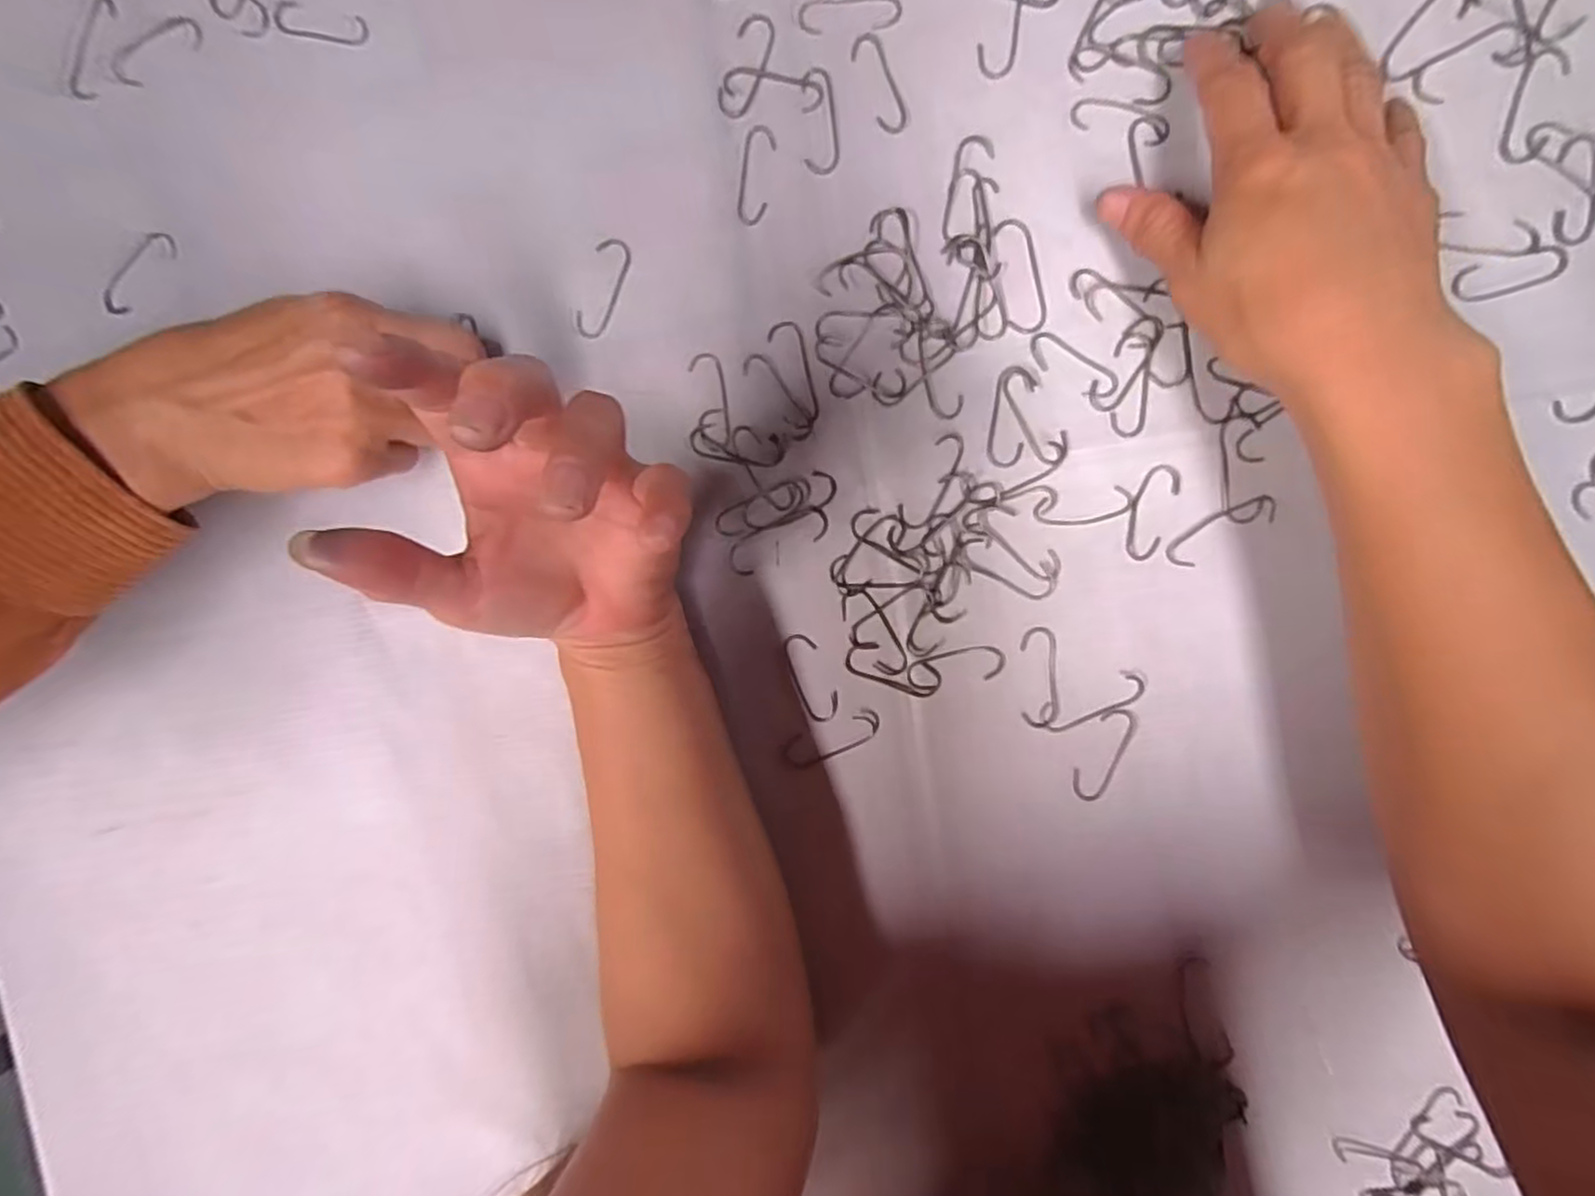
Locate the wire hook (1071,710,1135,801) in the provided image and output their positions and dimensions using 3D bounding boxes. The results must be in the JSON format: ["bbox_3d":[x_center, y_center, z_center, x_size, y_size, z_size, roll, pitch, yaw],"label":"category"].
[{"bbox_3d":[0.134,0.069,0.315,0.016,0.004,0.042,25,97,3],"label":"wire hook"}]

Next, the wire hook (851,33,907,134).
[{"bbox_3d":[0.034,-0.215,0.302,0.013,0.004,0.042,-21,92,7],"label":"wire hook"}]

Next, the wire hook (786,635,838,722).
[{"bbox_3d":[0.006,0.036,0.324,0.016,0.004,0.041,-23,92,7],"label":"wire hook"}]

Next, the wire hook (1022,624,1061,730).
[{"bbox_3d":[0.107,0.035,0.316,0.015,0.004,0.044,-3,94,6],"label":"wire hook"}]

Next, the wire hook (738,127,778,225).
[{"bbox_3d":[-0.018,-0.181,0.308,0.013,0.004,0.041,11,96,4],"label":"wire hook"}]

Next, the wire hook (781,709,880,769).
[{"bbox_3d":[0.015,0.065,0.325,0.046,0.004,0.016,-23,92,7],"label":"wire hook"}]

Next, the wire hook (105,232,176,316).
[{"bbox_3d":[-0.309,-0.153,0.338,0.018,0.004,0.044,45,97,0],"label":"wire hook"}]

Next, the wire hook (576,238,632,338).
[{"bbox_3d":[-0.086,-0.137,0.321,0.016,0.004,0.044,20,96,3],"label":"wire hook"}]

